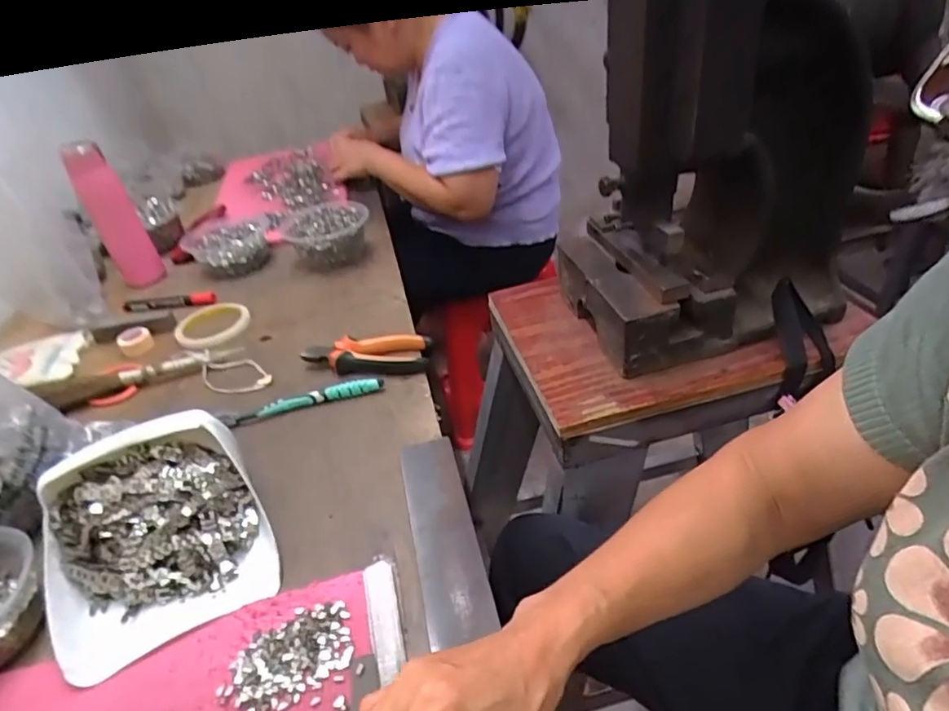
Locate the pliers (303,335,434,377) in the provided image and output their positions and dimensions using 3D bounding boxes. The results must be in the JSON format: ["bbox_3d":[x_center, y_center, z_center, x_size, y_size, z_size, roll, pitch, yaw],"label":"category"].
[{"bbox_3d":[-0.125,0.001,0.652,0.146,0.023,0.058,-4,36,4],"label":"pliers"}]

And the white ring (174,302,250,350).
[{"bbox_3d":[-0.363,-0.046,0.780,0.099,0.020,0.099,-5,35,3],"label":"white ring"}]

